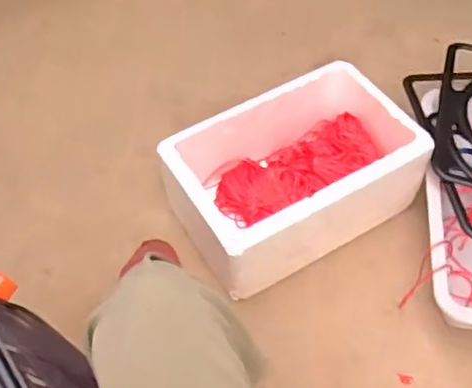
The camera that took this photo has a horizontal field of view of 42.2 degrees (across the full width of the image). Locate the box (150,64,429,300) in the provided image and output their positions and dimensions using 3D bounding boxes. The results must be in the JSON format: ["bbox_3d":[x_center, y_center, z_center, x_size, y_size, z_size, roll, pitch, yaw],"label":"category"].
[{"bbox_3d":[0.079,-0.029,0.898,0.333,0.149,0.226,-23,58,-20],"label":"box"}]

